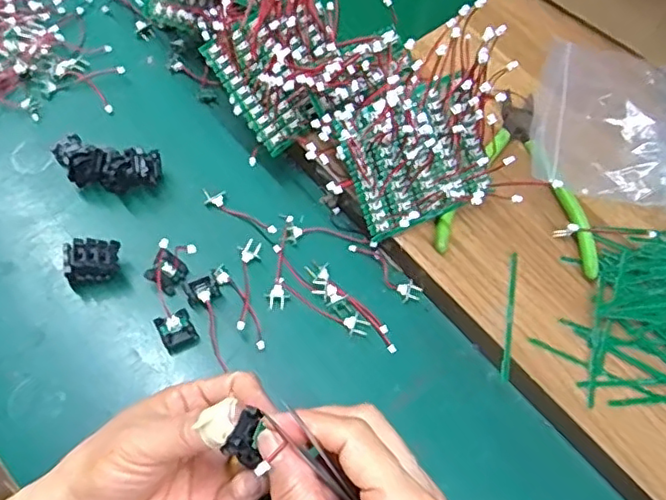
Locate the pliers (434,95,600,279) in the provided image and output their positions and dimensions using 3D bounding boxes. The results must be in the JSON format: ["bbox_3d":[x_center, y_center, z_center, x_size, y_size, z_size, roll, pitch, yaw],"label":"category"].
[{"bbox_3d":[0.128,-0.053,0.406,0.104,0.008,0.135,10,67,2],"label":"pliers"}]

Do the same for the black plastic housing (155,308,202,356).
[{"bbox_3d":[-0.097,0.049,0.369,0.020,0.010,0.024,-28,71,-13],"label":"black plastic housing"}]

